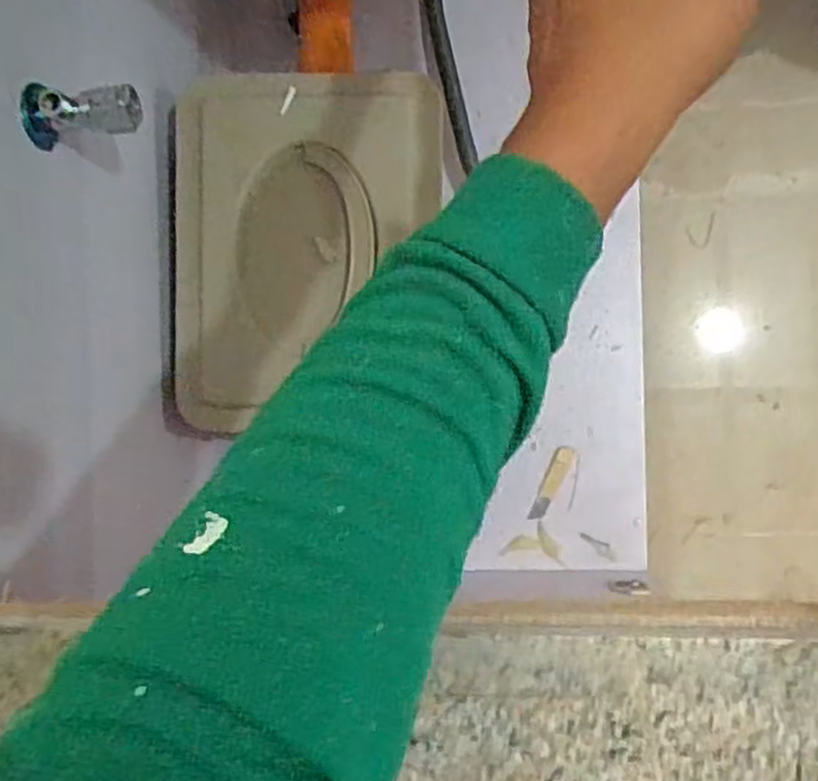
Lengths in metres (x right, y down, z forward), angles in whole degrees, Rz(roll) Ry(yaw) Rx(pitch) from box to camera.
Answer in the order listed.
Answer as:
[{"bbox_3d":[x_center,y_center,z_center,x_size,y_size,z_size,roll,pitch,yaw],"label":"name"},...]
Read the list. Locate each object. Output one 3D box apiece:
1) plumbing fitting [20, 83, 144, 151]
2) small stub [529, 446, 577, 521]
[{"bbox_3d":[-0.237,-0.200,0.571,0.076,0.043,0.047,4,90,5],"label":"plumbing fitting"},{"bbox_3d":[0.186,0.121,1.023,0.027,0.007,0.105,30,93,5],"label":"small stub"}]

